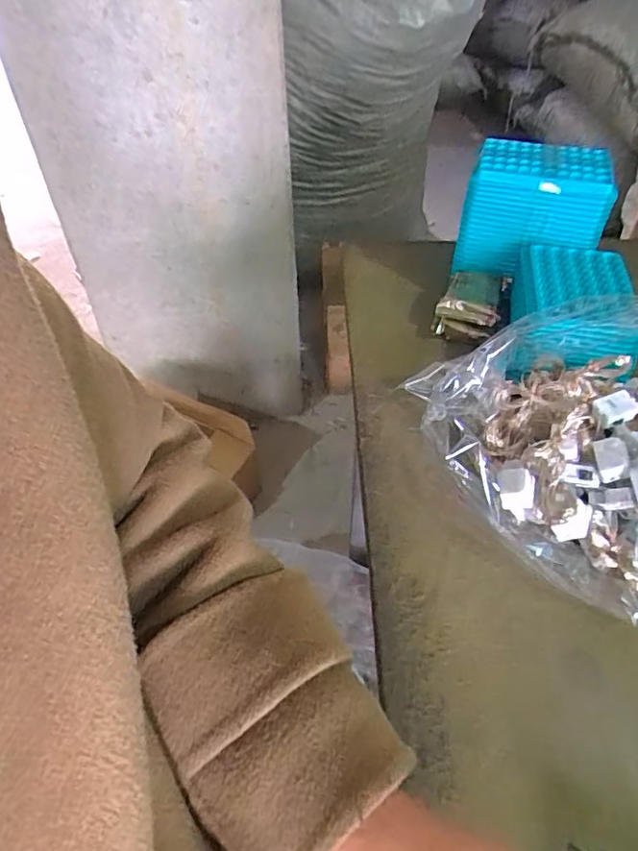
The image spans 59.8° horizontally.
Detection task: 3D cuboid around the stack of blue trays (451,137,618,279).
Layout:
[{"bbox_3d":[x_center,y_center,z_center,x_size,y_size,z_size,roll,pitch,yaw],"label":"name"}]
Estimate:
[{"bbox_3d":[0.211,-0.215,0.552,0.133,0.102,0.076,11,48,12],"label":"stack of blue trays"}]

